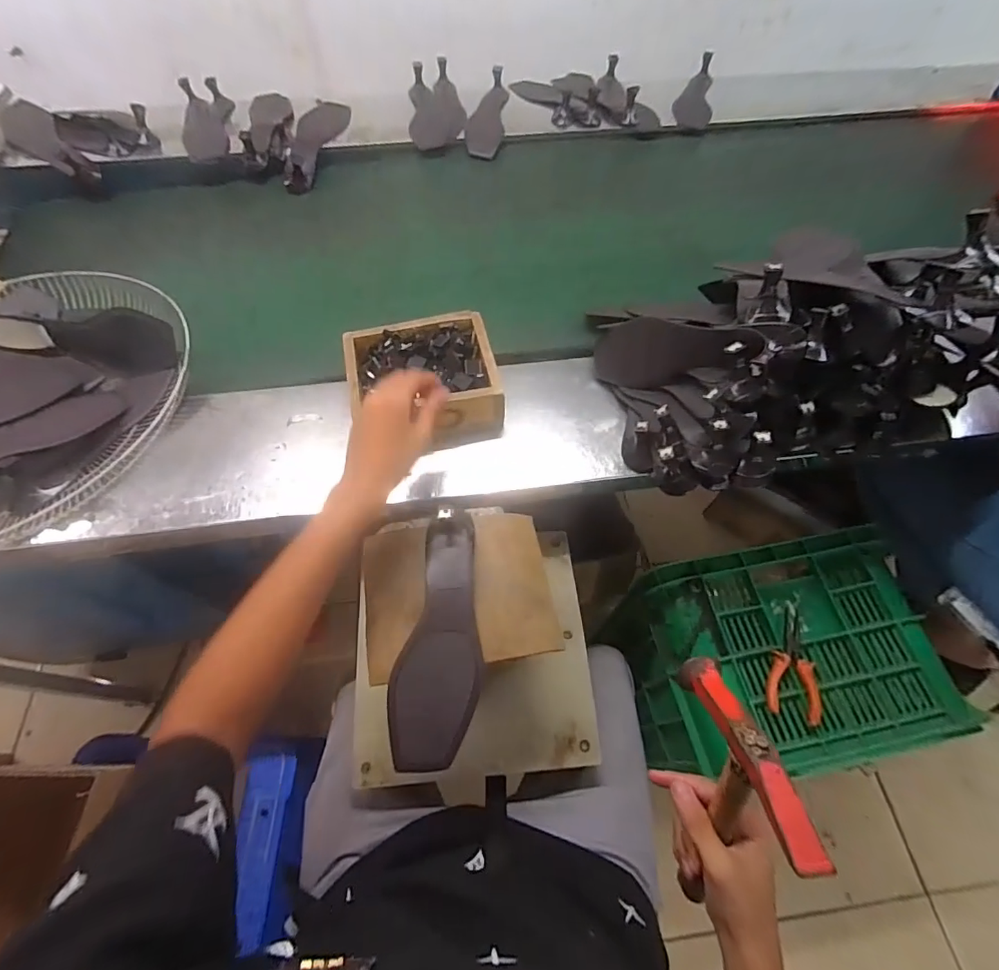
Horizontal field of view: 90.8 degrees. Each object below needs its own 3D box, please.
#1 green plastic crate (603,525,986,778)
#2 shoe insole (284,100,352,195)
[{"bbox_3d":[0.419,0.293,0.817,0.419,0.254,0.302,-10,61,-5],"label":"green plastic crate"},{"bbox_3d":[-0.355,-0.676,0.965,0.082,0.031,0.277,4,61,2],"label":"shoe insole"}]

